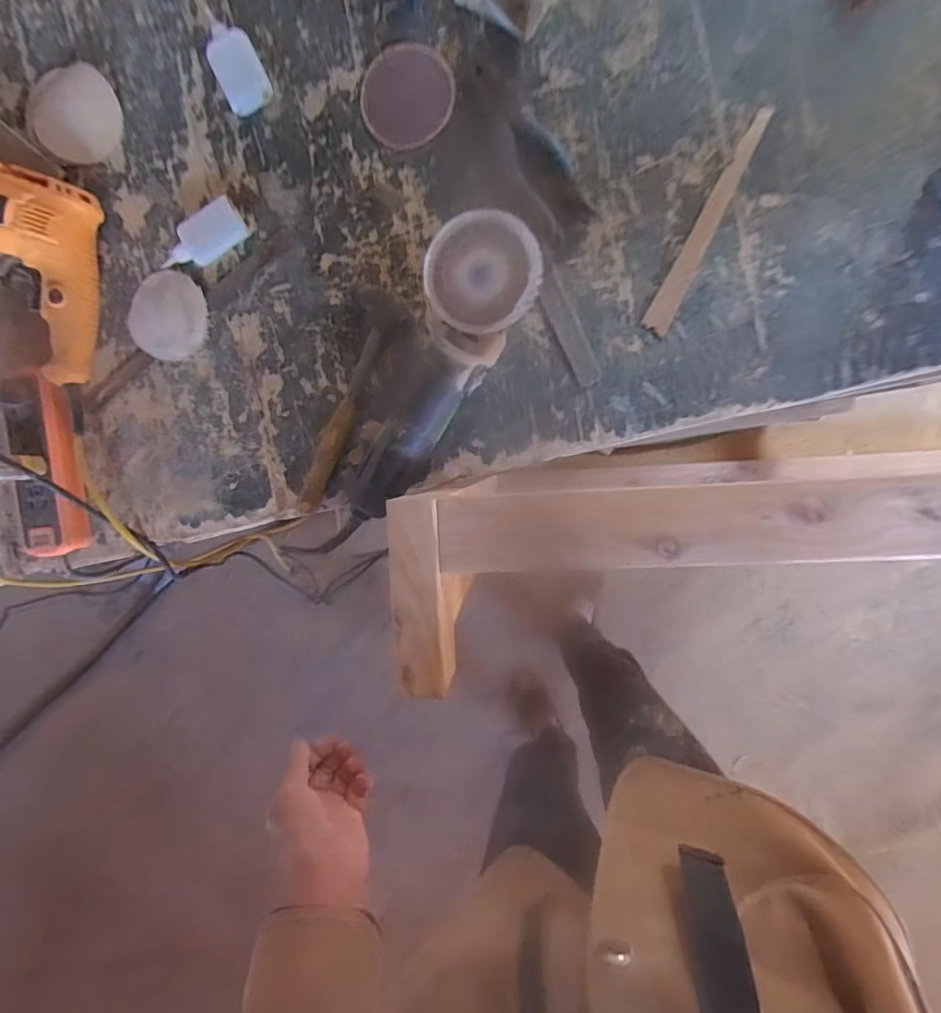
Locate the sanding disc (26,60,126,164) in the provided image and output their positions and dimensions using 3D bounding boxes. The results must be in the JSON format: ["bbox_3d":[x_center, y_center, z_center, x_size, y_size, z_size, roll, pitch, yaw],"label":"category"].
[{"bbox_3d":[-0.422,-0.421,0.553,0.092,0.009,0.105,-38,91,8],"label":"sanding disc"}]

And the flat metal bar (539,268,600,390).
[{"bbox_3d":[0.098,-0.178,0.516,0.025,0.004,0.120,-25,92,8],"label":"flat metal bar"}]

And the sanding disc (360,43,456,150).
[{"bbox_3d":[-0.064,-0.410,0.515,0.090,0.004,0.095,1,95,6],"label":"sanding disc"}]

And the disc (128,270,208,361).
[{"bbox_3d":[-0.329,-0.208,0.562,0.087,0.008,0.088,1,95,6],"label":"disc"}]

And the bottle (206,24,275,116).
[{"bbox_3d":[-0.238,-0.448,0.528,0.046,0.017,0.084,-24,92,8],"label":"bottle"}]

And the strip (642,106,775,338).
[{"bbox_3d":[0.225,-0.268,0.492,0.025,0.006,0.211,26,98,3],"label":"strip"}]

